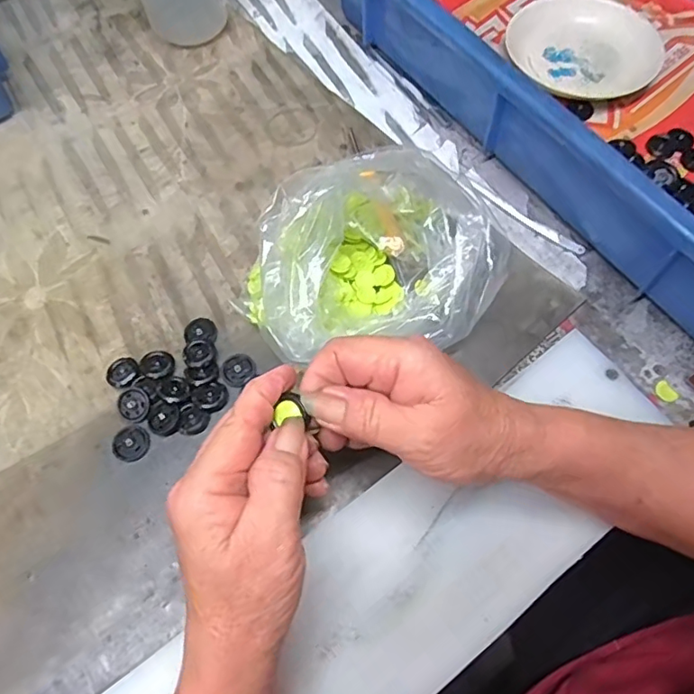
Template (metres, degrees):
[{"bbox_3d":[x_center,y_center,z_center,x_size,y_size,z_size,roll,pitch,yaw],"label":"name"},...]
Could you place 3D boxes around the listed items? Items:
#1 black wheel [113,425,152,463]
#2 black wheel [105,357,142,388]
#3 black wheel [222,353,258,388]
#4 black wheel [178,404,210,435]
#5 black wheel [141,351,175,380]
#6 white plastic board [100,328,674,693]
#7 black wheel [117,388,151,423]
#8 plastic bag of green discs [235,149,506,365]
[{"bbox_3d":[-0.124,0.055,0.314,0.021,0.004,0.021,0,66,1],"label":"black wheel"},{"bbox_3d":[-0.135,0.016,0.333,0.019,0.006,0.018,0,66,1],"label":"black wheel"},{"bbox_3d":[-0.067,0.013,0.335,0.020,0.007,0.021,0,66,1],"label":"black wheel"},{"bbox_3d":[-0.089,0.042,0.319,0.017,0.004,0.018,0,66,1],"label":"black wheel"},{"bbox_3d":[-0.115,0.011,0.335,0.019,0.004,0.020,0,66,1],"label":"black wheel"},{"bbox_3d":[0.008,0.133,0.272,0.400,0.014,0.093,-35,70,-14],"label":"white plastic board"},{"bbox_3d":[-0.125,0.034,0.322,0.021,0.004,0.018,39,72,16],"label":"black wheel"},{"bbox_3d":[0.015,-0.051,0.323,0.143,0.077,0.102,-9,66,-3],"label":"plastic bag of green discs"}]

